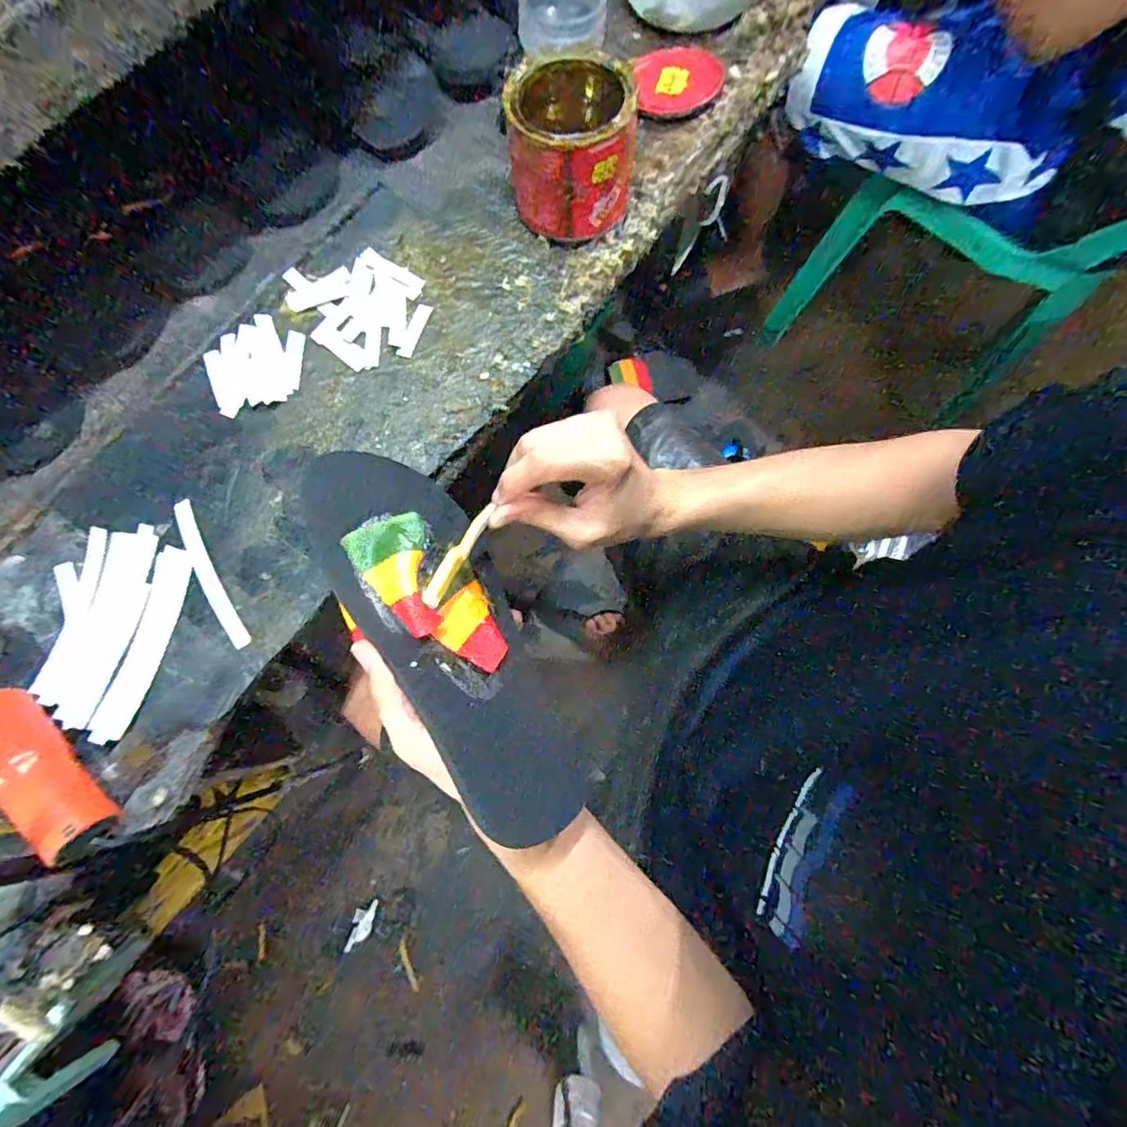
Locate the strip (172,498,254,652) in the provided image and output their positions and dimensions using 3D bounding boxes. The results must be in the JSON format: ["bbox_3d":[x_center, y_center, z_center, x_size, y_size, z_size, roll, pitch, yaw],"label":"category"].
[{"bbox_3d":[-0.271,0.007,0.388,0.014,0.007,0.126,-28,82,-14],"label":"strip"}]

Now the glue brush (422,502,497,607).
[{"bbox_3d":[-0.068,-0.006,0.331,0.011,0.009,0.079,26,64,4],"label":"glue brush"}]

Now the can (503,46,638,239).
[{"bbox_3d":[0.005,-0.357,0.438,0.103,0.100,0.107,-5,78,-3],"label":"can"}]

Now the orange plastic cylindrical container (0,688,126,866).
[{"bbox_3d":[-0.347,0.136,0.338,0.123,0.050,0.033,42,80,7],"label":"orange plastic cylindrical container"}]

